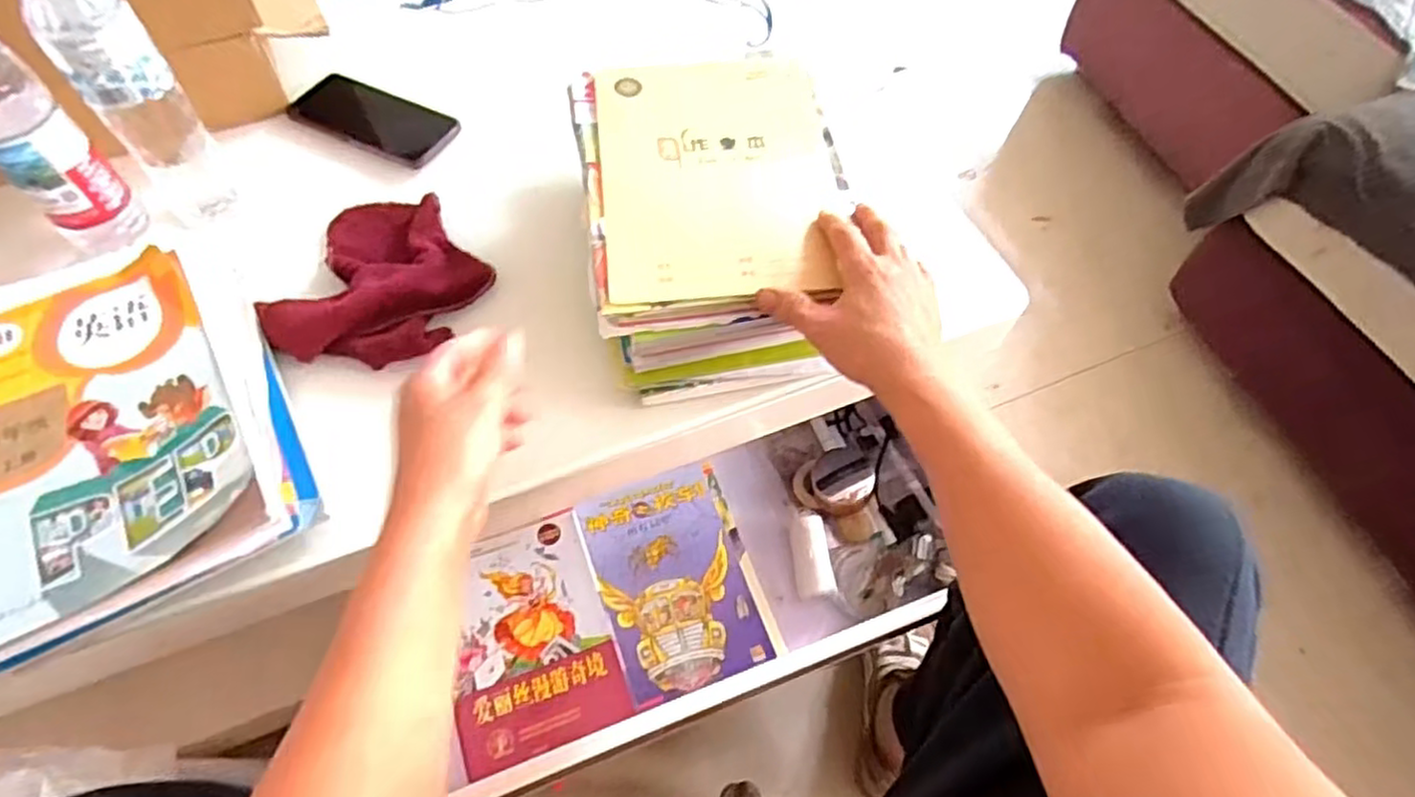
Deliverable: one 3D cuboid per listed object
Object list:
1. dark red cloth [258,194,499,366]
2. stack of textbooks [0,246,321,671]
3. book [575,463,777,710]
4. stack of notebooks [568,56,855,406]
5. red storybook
[{"bbox_3d":[-0.269,-0.105,0.601,0.158,0.036,0.175,10,59,2],"label":"dark red cloth"},{"bbox_3d":[-0.419,0.015,0.492,0.217,0.040,0.300,-23,63,-17],"label":"stack of textbooks"},{"bbox_3d":[-0.034,0.182,0.724,0.142,0.017,0.211,-17,62,-13],"label":"book"},{"bbox_3d":[0.006,-0.149,0.592,0.201,0.096,0.268,-7,60,-8],"label":"stack of notebooks"},{"bbox_3d":[-0.166,0.219,0.663,0.144,0.018,0.199,-16,61,-13],"label":"red storybook"}]

